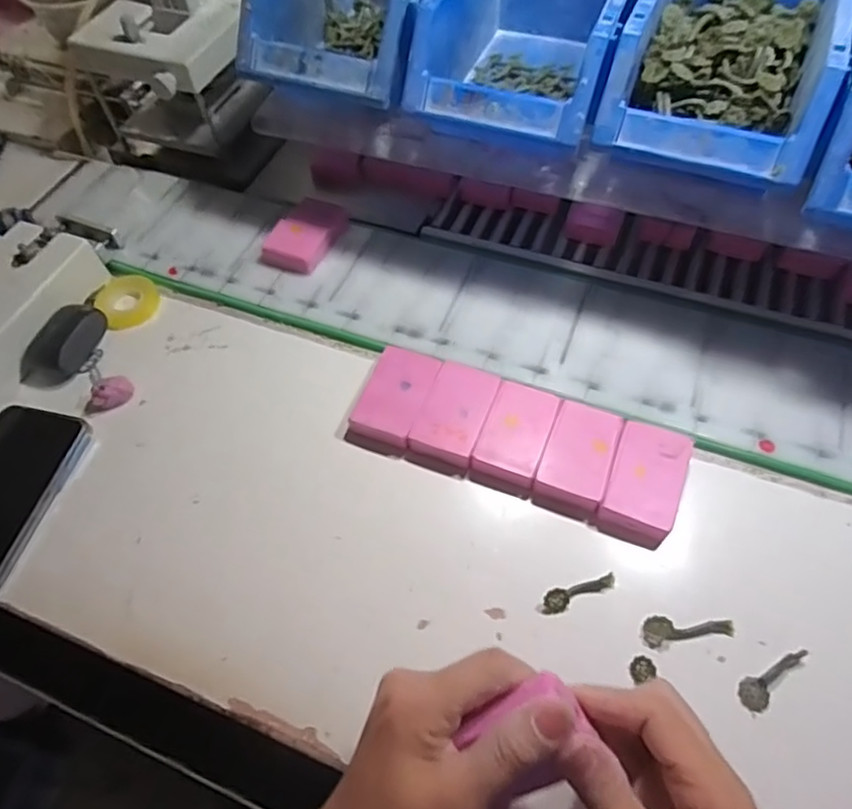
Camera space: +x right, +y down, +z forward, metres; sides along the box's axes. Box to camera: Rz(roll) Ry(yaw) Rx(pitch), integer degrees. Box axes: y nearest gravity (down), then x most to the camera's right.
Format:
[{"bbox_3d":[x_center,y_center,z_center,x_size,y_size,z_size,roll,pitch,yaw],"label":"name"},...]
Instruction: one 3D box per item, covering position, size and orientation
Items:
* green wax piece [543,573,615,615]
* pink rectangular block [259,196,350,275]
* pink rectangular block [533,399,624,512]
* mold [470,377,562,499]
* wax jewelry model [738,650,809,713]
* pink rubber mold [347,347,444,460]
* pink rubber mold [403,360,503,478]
[{"bbox_3d":[0.092,0.113,0.366,0.046,0.010,0.012,-16,58,-6],"label":"green wax piece"},{"bbox_3d":[-0.100,-0.149,0.525,0.047,0.023,0.081,18,61,14],"label":"pink rectangular block"},{"bbox_3d":[0.102,0.034,0.409,0.042,0.015,0.068,18,61,14],"label":"pink rectangular block"},{"bbox_3d":[0.061,0.022,0.420,0.043,0.016,0.073,18,61,14],"label":"mold"},{"bbox_3d":[0.193,0.152,0.342,0.045,0.008,0.015,-34,62,-17],"label":"wax jewelry model"},{"bbox_3d":[-0.022,-0.003,0.439,0.045,0.017,0.076,17,61,14],"label":"pink rubber mold"},{"bbox_3d":[0.020,0.008,0.430,0.045,0.014,0.078,19,61,15],"label":"pink rubber mold"}]

